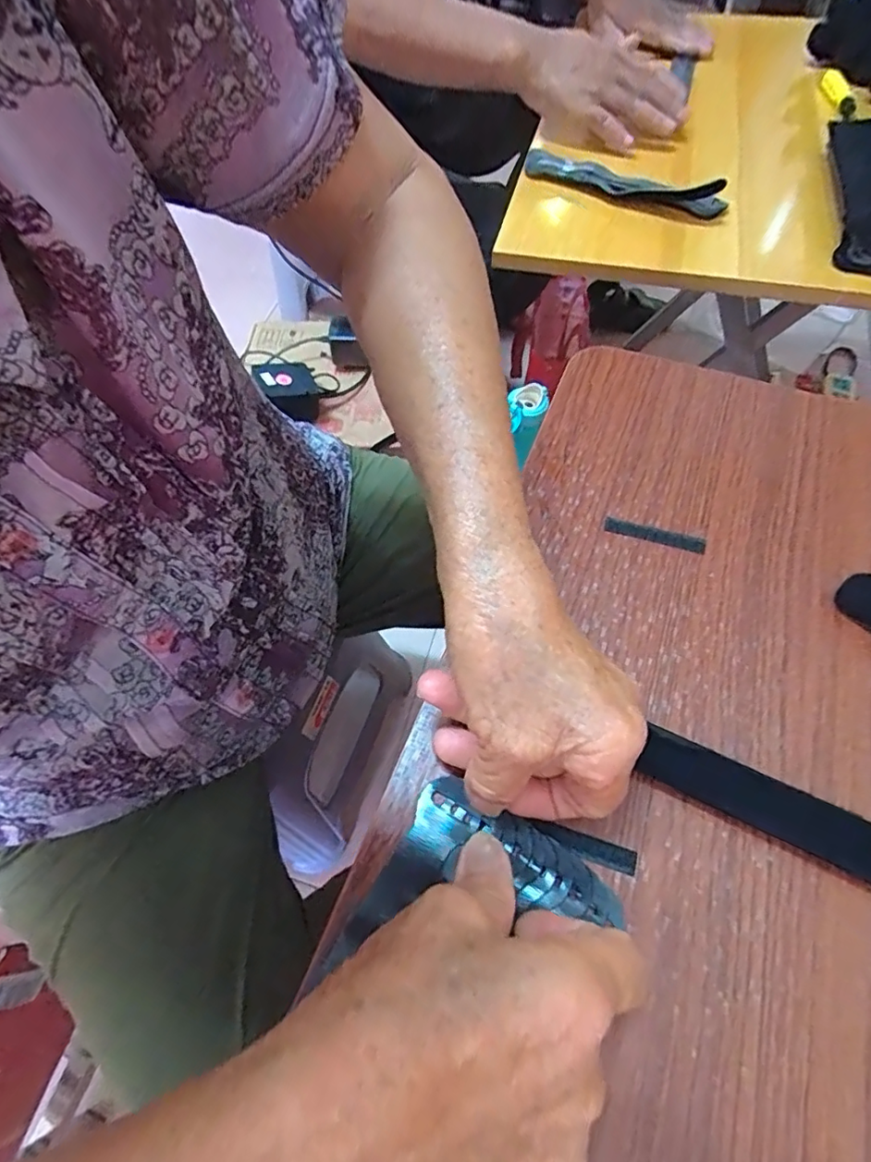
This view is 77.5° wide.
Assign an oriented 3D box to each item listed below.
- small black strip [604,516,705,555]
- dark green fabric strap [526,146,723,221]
[{"bbox_3d":[0.123,-0.026,0.305,0.054,0.004,0.010,16,63,10],"label":"small black strip"},{"bbox_3d":[0.182,-0.395,0.531,0.197,0.032,0.035,29,66,18],"label":"dark green fabric strap"}]

